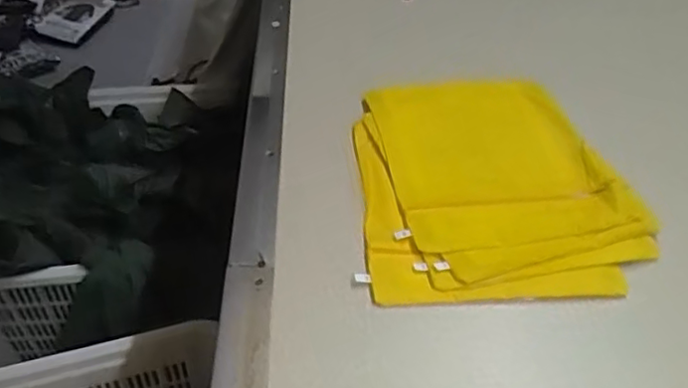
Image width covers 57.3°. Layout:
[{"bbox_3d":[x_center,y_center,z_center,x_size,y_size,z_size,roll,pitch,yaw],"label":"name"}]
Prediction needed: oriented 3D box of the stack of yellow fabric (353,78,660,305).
[{"bbox_3d":[0.175,-0.024,0.758,0.314,0.037,0.340,-1,44,-6],"label":"stack of yellow fabric"}]

